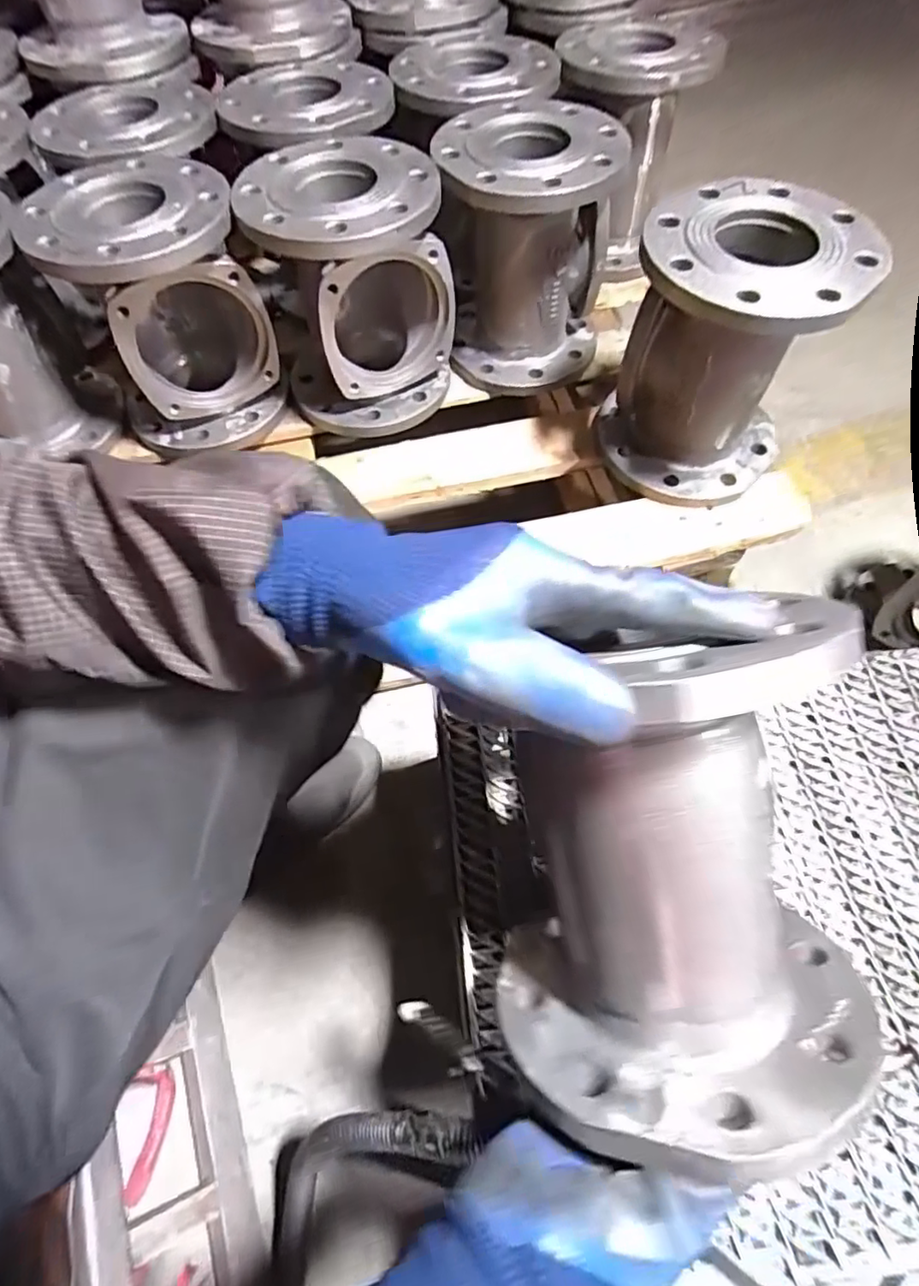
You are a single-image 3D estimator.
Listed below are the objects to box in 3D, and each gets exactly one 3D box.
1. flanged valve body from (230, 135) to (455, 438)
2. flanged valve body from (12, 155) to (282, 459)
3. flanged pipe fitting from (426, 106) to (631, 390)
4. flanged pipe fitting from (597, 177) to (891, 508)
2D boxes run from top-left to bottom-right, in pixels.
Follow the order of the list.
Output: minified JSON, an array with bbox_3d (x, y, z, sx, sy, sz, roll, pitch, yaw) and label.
[{"bbox_3d":[-0.110,-0.380,0.650,0.197,0.217,0.183,-9,62,-4],"label":"flanged valve body"},{"bbox_3d":[-0.311,-0.356,0.636,0.183,0.205,0.177,-23,64,-11],"label":"flanged valve body"},{"bbox_3d":[0.072,-0.445,0.677,0.186,0.223,0.197,4,62,3],"label":"flanged pipe fitting"},{"bbox_3d":[0.246,-0.276,0.574,0.184,0.218,0.172,0,62,0],"label":"flanged pipe fitting"}]

